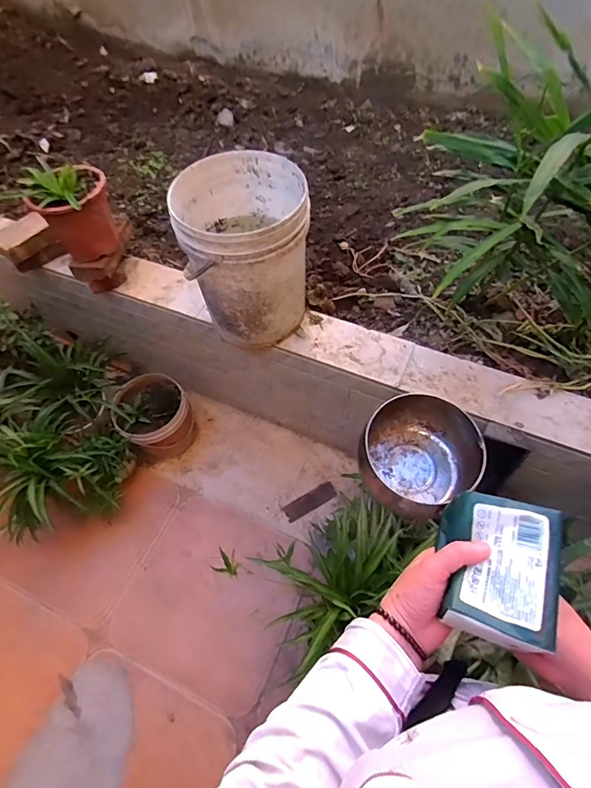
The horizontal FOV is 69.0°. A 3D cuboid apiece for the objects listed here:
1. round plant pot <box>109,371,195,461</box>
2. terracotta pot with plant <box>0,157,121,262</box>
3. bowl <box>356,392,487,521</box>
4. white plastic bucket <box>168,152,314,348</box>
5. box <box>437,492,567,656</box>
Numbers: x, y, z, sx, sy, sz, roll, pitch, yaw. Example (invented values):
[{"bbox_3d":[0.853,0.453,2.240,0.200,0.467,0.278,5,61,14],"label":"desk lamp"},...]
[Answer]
[{"bbox_3d":[-0.479,0.090,1.507,0.231,0.260,0.229,-2,58,3],"label":"round plant pot"},{"bbox_3d":[-0.593,-0.487,1.153,0.210,0.200,0.172,5,59,8],"label":"terracotta pot with plant"},{"bbox_3d":[0.149,0.083,0.553,0.137,0.082,0.145,-2,58,3],"label":"bowl"},{"bbox_3d":[-0.112,-0.335,1.067,0.287,0.370,0.304,-2,58,3],"label":"white plastic bucket"},{"bbox_3d":[0.179,0.155,0.393,0.104,0.055,0.114,7,62,25],"label":"box"}]

